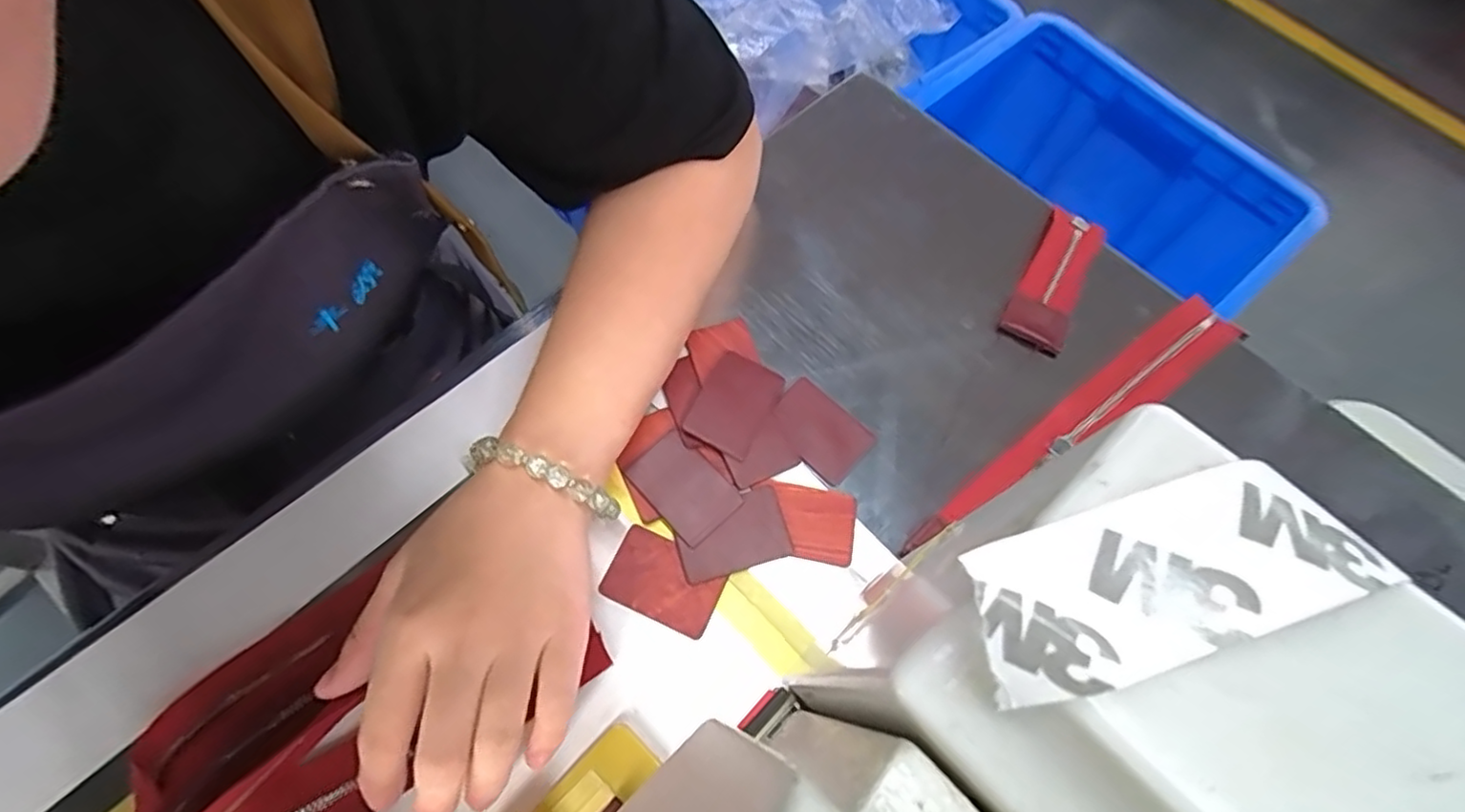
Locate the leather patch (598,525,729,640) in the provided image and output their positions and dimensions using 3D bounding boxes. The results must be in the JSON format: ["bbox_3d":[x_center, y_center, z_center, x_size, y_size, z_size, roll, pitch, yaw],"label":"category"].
[{"bbox_3d":[-0.032,0.080,0.301,0.052,0.004,0.034,25,69,8],"label":"leather patch"}]

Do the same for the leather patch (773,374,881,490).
[{"bbox_3d":[0.045,0.012,0.337,0.051,0.004,0.036,44,70,10],"label":"leather patch"}]

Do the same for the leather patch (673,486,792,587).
[{"bbox_3d":[-0.001,0.061,0.309,0.052,0.004,0.034,-17,69,-9],"label":"leather patch"}]

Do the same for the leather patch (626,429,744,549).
[{"bbox_3d":[-0.024,0.039,0.319,0.035,0.004,0.051,-41,75,-17],"label":"leather patch"}]

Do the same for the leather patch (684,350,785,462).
[{"bbox_3d":[0.001,-0.001,0.335,0.036,0.004,0.052,29,63,4],"label":"leather patch"}]

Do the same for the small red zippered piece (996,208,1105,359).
[{"bbox_3d":[0.183,-0.072,0.373,0.034,0.013,0.091,28,69,9],"label":"small red zippered piece"}]

